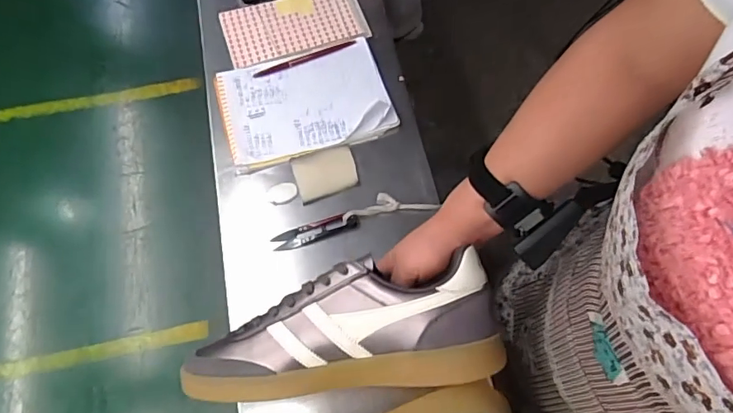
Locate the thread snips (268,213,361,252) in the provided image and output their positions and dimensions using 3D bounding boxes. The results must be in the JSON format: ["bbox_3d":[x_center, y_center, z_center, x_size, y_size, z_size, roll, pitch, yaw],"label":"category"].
[{"bbox_3d":[-0.060,0.029,0.594,0.100,0.006,0.024,-17,69,-6],"label":"thread snips"}]

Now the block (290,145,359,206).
[{"bbox_3d":[-0.051,-0.042,0.621,0.076,0.007,0.061,-18,70,-6],"label":"block"}]

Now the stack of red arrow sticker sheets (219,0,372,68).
[{"bbox_3d":[-0.103,-0.261,0.710,0.197,0.010,0.101,-15,69,-5],"label":"stack of red arrow sticker sheets"}]

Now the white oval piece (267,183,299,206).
[{"bbox_3d":[-0.102,-0.016,0.612,0.037,0.005,0.024,-16,69,-5],"label":"white oval piece"}]

